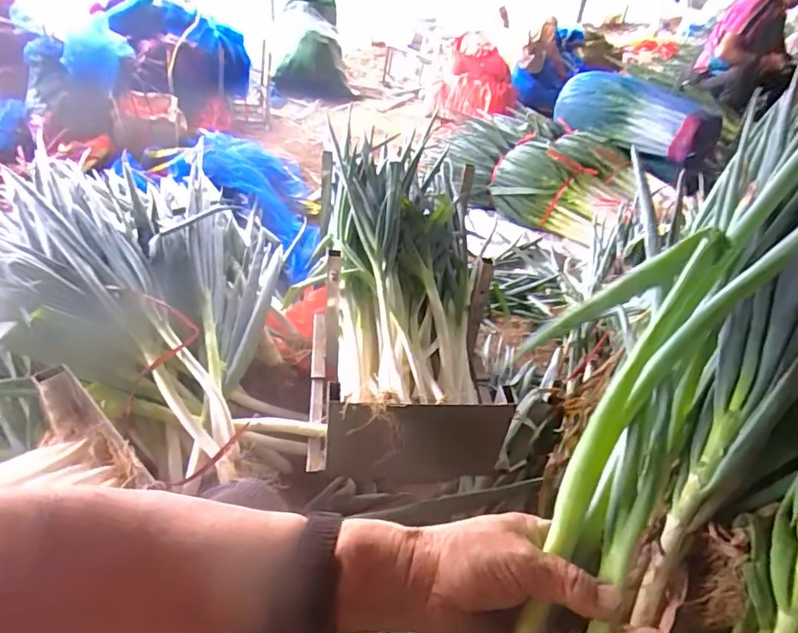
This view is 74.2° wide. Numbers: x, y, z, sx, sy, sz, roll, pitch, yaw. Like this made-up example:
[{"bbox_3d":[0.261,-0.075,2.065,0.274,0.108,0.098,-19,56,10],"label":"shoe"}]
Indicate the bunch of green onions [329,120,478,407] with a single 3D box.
[{"bbox_3d":[0.012,-0.129,1.097,0.311,0.176,0.792,4,51,-3],"label":"bunch of green onions"}]

